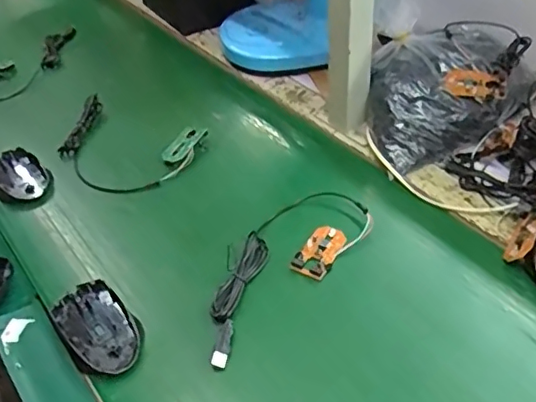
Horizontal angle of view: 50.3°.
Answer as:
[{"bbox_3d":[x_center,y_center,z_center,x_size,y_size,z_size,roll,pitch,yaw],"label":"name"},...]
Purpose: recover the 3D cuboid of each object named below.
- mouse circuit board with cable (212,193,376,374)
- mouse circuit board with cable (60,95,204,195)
[{"bbox_3d":[0.008,0.060,0.586,0.093,0.016,0.237,31,55,34],"label":"mouse circuit board with cable"},{"bbox_3d":[-0.202,-0.075,0.753,0.212,0.016,0.146,19,49,26],"label":"mouse circuit board with cable"}]

